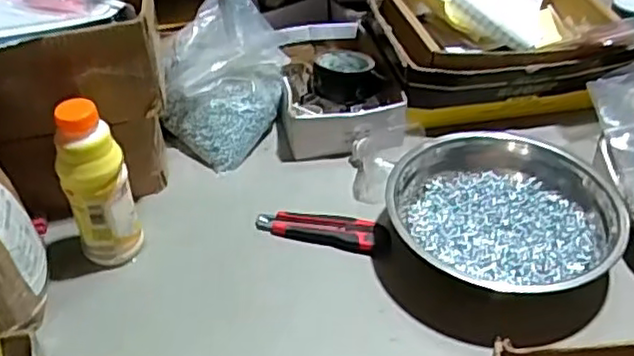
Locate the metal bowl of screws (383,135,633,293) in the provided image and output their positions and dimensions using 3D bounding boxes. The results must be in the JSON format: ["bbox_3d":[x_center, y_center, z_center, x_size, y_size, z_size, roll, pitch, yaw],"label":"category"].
[{"bbox_3d":[0.202,0.037,0.735,0.235,0.090,0.182,1,40,3],"label":"metal bowl of screws"}]

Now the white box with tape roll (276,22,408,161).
[{"bbox_3d":[0.024,-0.128,0.943,0.157,0.064,0.252,-6,40,-6],"label":"white box with tape roll"}]

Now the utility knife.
[{"bbox_3d":[0.005,0.060,0.769,0.155,0.016,0.041,10,41,13],"label":"utility knife"}]

